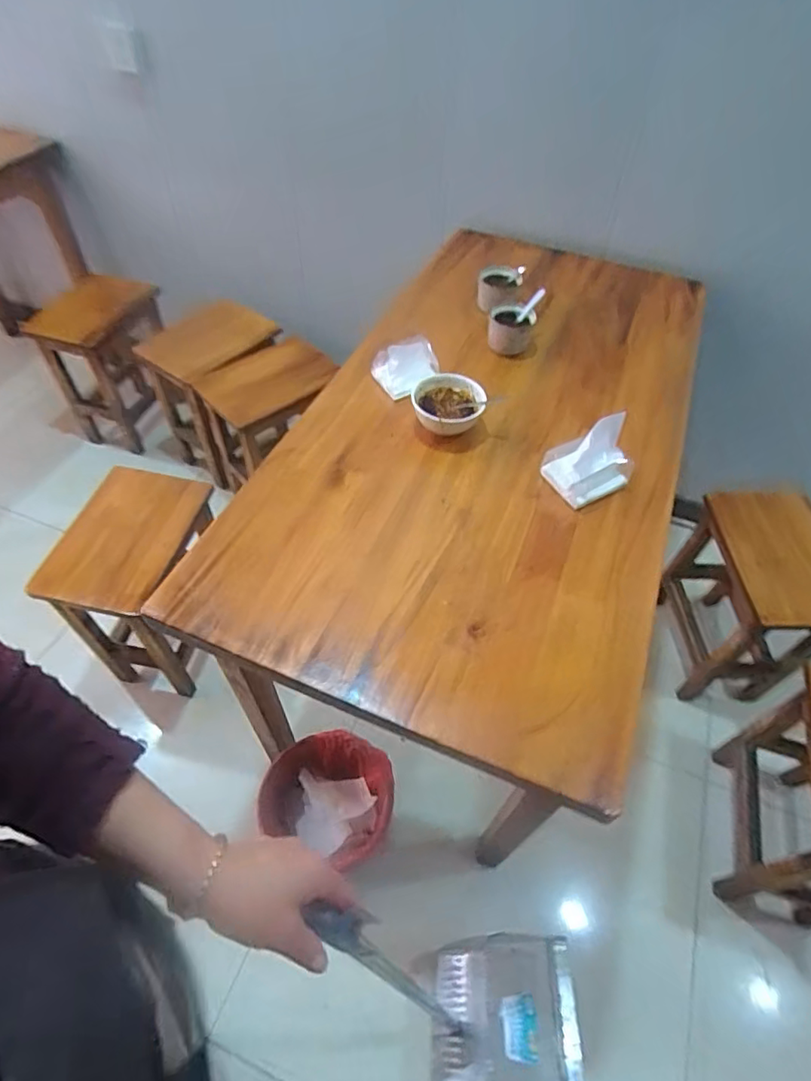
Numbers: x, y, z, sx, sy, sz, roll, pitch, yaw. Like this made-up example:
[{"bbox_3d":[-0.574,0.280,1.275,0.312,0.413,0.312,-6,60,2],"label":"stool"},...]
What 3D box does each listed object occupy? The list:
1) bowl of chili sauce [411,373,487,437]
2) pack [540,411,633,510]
[{"bbox_3d":[0.067,-0.219,0.903,0.109,0.064,0.102,2,52,-2],"label":"bowl of chili sauce"},{"bbox_3d":[0.271,-0.125,0.831,0.116,0.107,0.096,-22,56,-19],"label":"pack"}]

